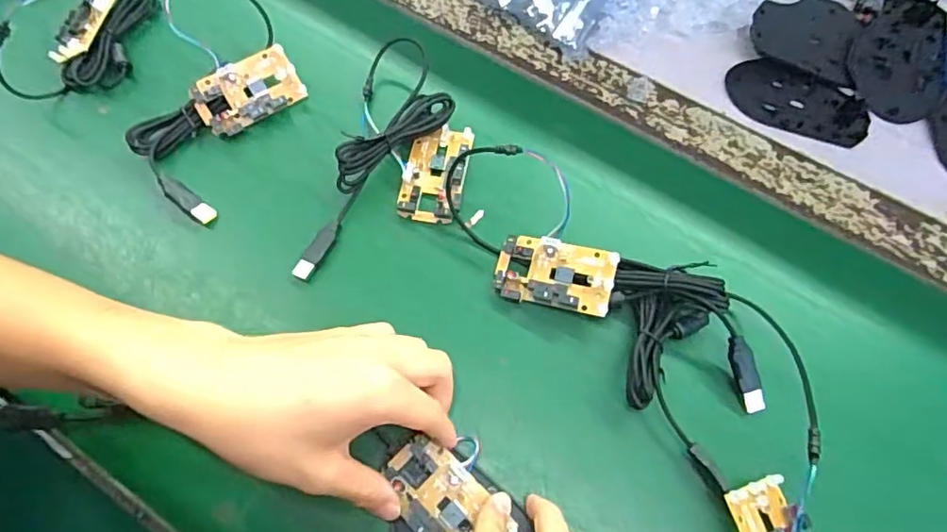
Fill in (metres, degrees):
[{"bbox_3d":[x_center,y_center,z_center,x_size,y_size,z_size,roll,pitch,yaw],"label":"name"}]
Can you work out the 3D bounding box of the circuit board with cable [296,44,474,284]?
[{"bbox_3d":[-0.054,-0.080,0.415,0.097,0.033,0.202,11,67,5],"label":"circuit board with cable"}]

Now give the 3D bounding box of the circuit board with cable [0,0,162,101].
[{"bbox_3d":[-0.319,-0.211,0.474,0.095,0.029,0.166,6,67,3],"label":"circuit board with cable"}]

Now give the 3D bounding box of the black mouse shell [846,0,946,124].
[{"bbox_3d":[0.347,-0.167,0.460,0.075,0.019,0.110,33,71,13],"label":"black mouse shell"}]

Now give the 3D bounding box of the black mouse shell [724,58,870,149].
[{"bbox_3d":[0.259,-0.131,0.458,0.110,0.007,0.056,29,70,12],"label":"black mouse shell"}]

